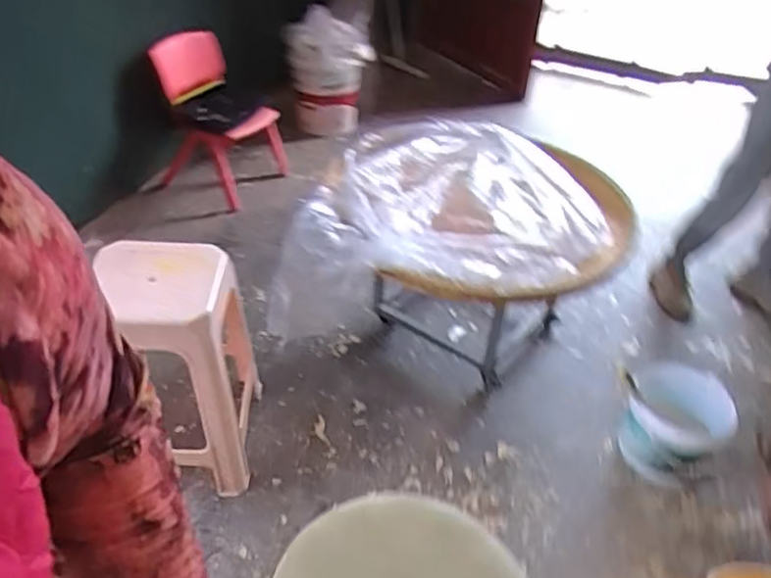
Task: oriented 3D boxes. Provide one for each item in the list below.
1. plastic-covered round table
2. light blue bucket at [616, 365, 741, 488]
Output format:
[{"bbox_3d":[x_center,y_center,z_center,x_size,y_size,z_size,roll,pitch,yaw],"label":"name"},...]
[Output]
[{"bbox_3d":[0.158,-0.107,1.822,0.868,0.477,0.811,3,37,-2],"label":"plastic-covered round table"},{"bbox_3d":[0.670,0.316,1.543,0.221,0.207,0.218,3,37,-2],"label":"light blue bucket"}]

